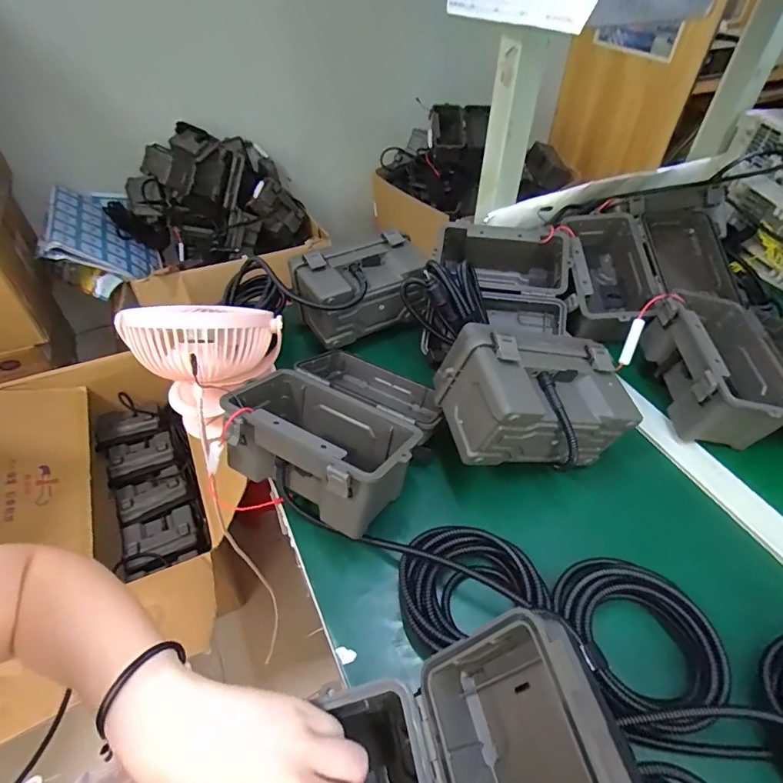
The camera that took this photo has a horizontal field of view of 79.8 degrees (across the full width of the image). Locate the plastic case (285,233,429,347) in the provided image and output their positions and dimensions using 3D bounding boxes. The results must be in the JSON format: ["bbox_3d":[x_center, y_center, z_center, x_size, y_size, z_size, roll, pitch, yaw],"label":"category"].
[{"bbox_3d":[-0.038,-0.134,0.614,0.169,0.087,0.103,-15,48,-14],"label":"plastic case"}]

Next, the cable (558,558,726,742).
[{"bbox_3d":[0.188,0.186,0.359,0.096,0.029,0.122,-11,47,-11],"label":"cable"}]

